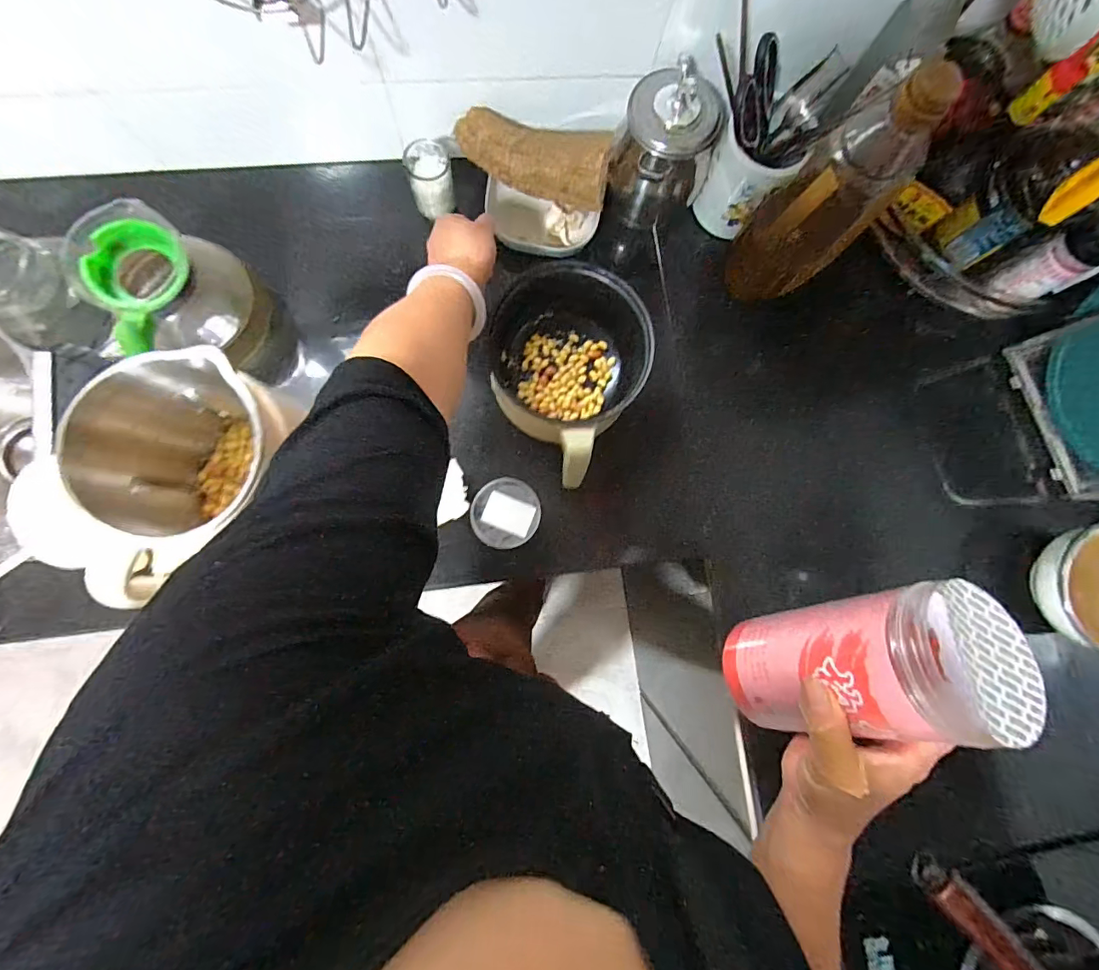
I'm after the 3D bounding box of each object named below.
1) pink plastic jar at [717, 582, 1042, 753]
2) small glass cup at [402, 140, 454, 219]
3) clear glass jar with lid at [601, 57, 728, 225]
[{"bbox_3d":[0.186,0.111,0.302,0.067,0.163,0.076,-26,85,-37],"label":"pink plastic jar"},{"bbox_3d":[-0.145,-0.376,0.582,0.050,0.064,0.056,-14,85,-5],"label":"small glass cup"},{"bbox_3d":[0.128,-0.379,0.568,0.117,0.168,0.094,21,83,-1],"label":"clear glass jar with lid"}]

